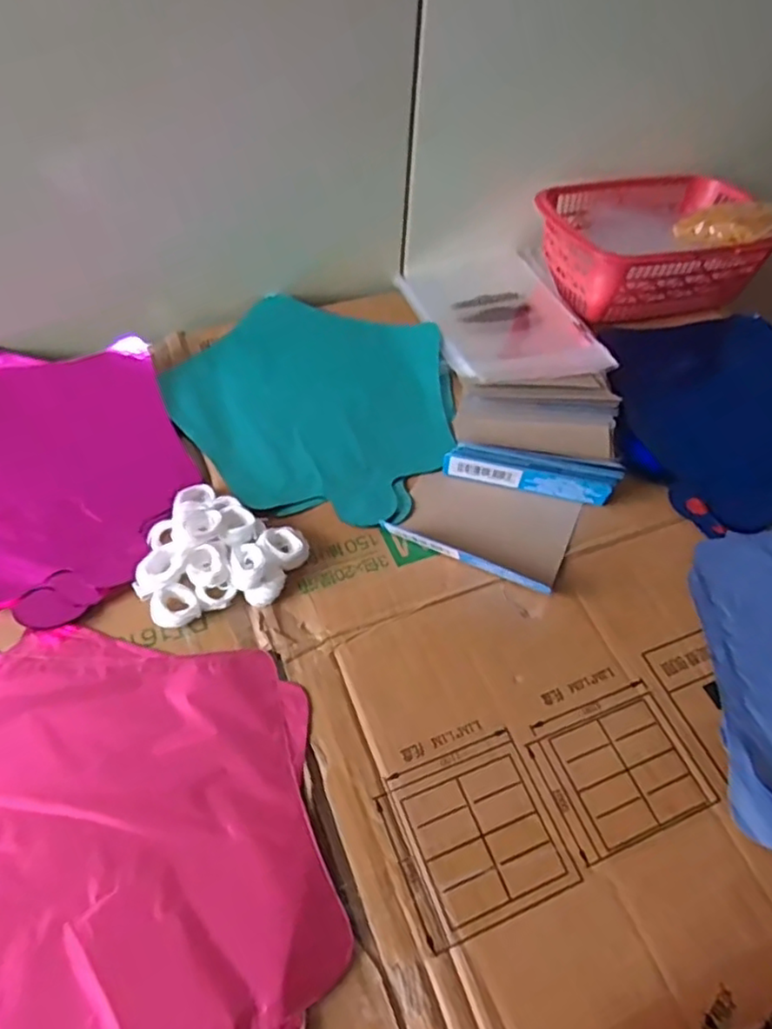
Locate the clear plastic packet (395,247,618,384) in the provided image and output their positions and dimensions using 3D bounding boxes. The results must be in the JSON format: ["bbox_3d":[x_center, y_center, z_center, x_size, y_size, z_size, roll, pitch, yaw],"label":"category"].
[{"bbox_3d":[0.103,-0.174,0.581,0.133,0.029,0.191,-13,49,-10],"label":"clear plastic packet"}]

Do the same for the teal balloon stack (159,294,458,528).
[{"bbox_3d":[-0.057,-0.091,0.511,0.216,0.009,0.222,12,53,7],"label":"teal balloon stack"}]

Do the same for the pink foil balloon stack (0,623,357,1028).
[{"bbox_3d":[-0.155,0.177,0.307,0.252,0.009,0.255,-17,55,-15],"label":"pink foil balloon stack"}]

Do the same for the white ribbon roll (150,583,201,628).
[{"bbox_3d":[-0.126,0.055,0.390,0.027,0.011,0.025,1,53,-1],"label":"white ribbon roll"}]

